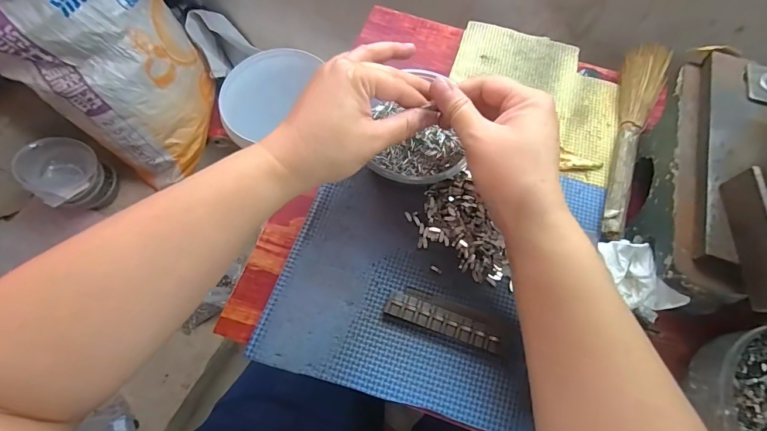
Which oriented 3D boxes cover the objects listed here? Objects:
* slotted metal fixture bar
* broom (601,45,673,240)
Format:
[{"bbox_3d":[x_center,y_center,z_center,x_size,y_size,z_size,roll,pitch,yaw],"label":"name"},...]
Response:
[{"bbox_3d":[0.049,0.085,0.309,0.095,0.011,0.018,19,68,5],"label":"slotted metal fixture bar"},{"bbox_3d":[0.240,-0.083,0.380,0.037,0.023,0.238,24,68,8],"label":"broom"}]

